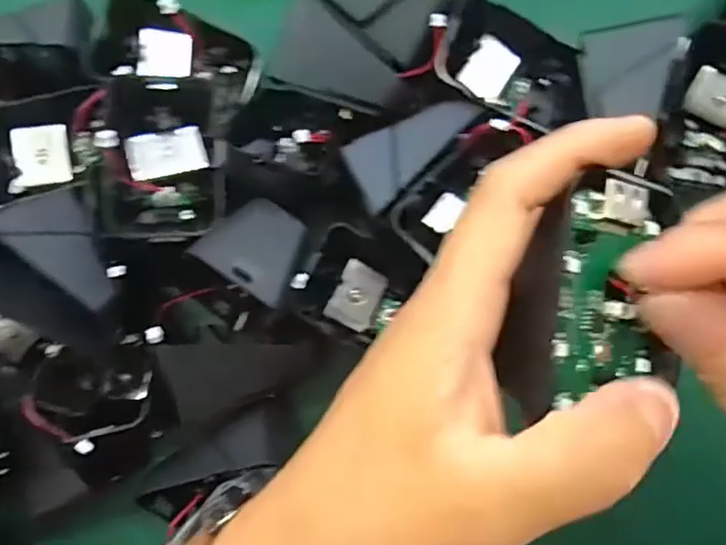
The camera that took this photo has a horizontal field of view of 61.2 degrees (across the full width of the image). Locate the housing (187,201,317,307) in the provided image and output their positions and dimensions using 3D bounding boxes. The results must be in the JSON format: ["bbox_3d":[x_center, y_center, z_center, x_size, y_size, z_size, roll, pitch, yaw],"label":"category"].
[{"bbox_3d":[-0.039,-0.008,0.237,0.036,0.005,0.041,40,48,-13],"label":"housing"}]

